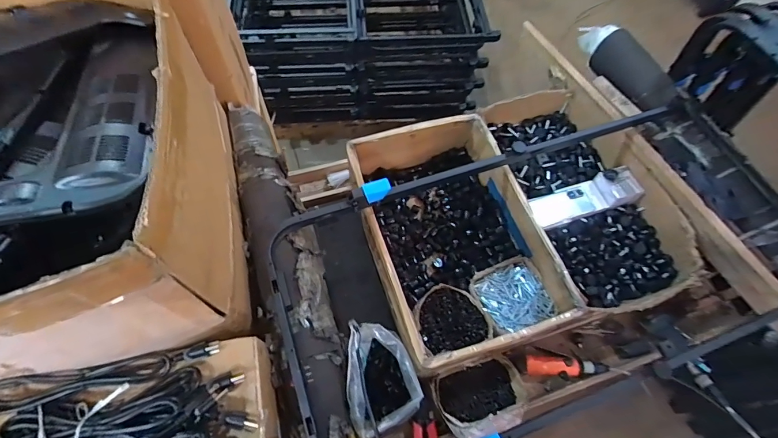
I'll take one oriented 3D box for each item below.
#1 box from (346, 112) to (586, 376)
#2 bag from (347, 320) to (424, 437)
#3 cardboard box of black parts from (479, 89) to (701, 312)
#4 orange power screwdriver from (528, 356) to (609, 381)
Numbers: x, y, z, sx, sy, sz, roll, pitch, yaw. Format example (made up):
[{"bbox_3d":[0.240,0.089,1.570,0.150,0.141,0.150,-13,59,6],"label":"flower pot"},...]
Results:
[{"bbox_3d":[0.136,0.035,0.886,0.342,0.170,0.516,-14,64,-8],"label":"box"},{"bbox_3d":[-0.022,0.288,0.734,0.126,0.127,0.182,-18,65,-10],"label":"bag"},{"bbox_3d":[0.480,-0.082,0.975,0.281,0.125,0.602,-17,64,-9],"label":"cardboard box of black parts"},{"bbox_3d":[0.398,0.334,0.883,0.178,0.053,0.045,4,63,1],"label":"orange power screwdriver"}]

